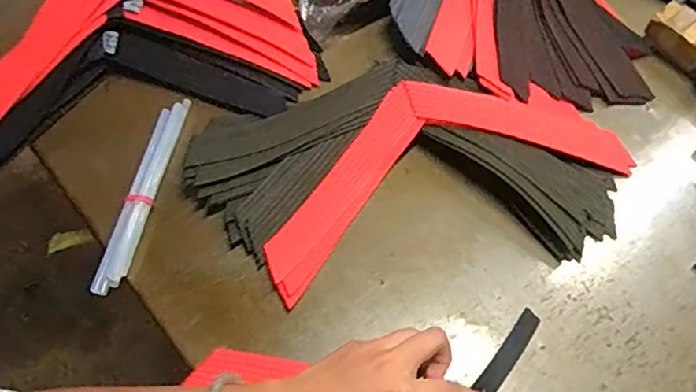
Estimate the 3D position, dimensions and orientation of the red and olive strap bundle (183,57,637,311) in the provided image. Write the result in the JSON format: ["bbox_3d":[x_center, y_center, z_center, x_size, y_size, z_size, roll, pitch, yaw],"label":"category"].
[{"bbox_3d":[0.056,-0.026,0.503,0.368,0.047,0.183,-9,60,-4],"label":"red and olive strap bundle"}]

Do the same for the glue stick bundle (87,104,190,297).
[{"bbox_3d":[-0.176,-0.009,0.500,0.023,0.017,0.190,8,60,5],"label":"glue stick bundle"}]

